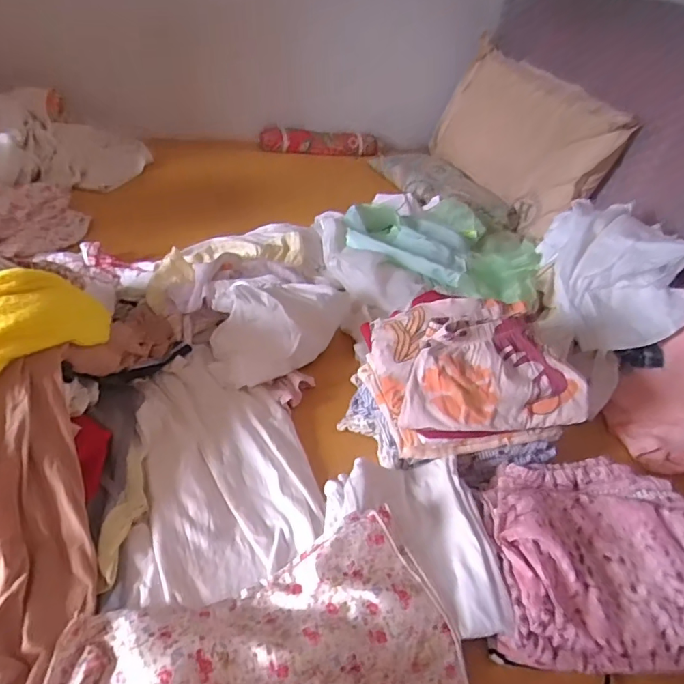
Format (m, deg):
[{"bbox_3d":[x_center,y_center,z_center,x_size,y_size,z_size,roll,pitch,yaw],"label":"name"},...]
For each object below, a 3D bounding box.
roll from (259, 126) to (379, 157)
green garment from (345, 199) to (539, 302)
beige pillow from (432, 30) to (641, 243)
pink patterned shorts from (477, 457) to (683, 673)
[{"bbox_3d":[-0.067,-0.677,1.759,0.411,0.075,0.081,3,38,-12],"label":"roll"},{"bbox_3d":[0.256,-0.236,1.239,0.474,0.099,0.450,28,39,19],"label":"green garment"},{"bbox_3d":[0.498,-0.592,1.497,0.076,0.354,0.661,9,38,-33],"label":"beige pillow"},{"bbox_3d":[0.297,0.246,0.617,0.244,0.084,0.238,8,37,-6],"label":"pink patterned shorts"}]

